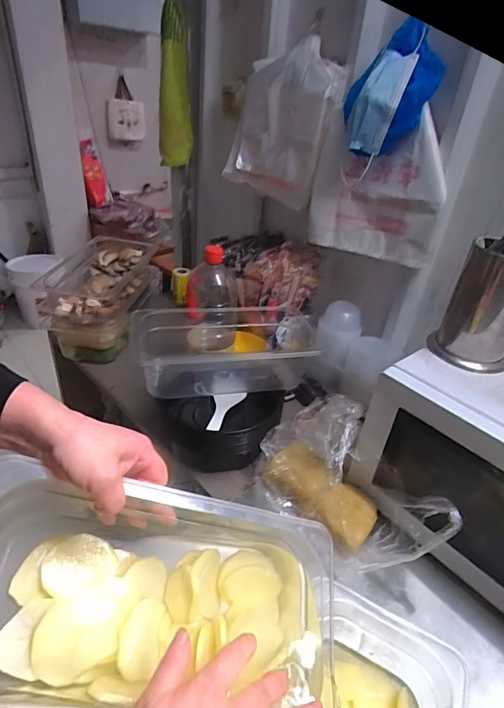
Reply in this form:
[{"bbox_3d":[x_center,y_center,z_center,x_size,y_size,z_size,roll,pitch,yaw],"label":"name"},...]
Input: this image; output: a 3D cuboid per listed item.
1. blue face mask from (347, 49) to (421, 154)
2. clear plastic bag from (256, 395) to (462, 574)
[{"bbox_3d":[0.232,-0.467,0.764,0.087,0.167,0.057,34,23,35],"label":"blue face mask"},{"bbox_3d":[0.141,0.190,0.610,0.136,0.147,0.285,-20,42,-33],"label":"clear plastic bag"}]

